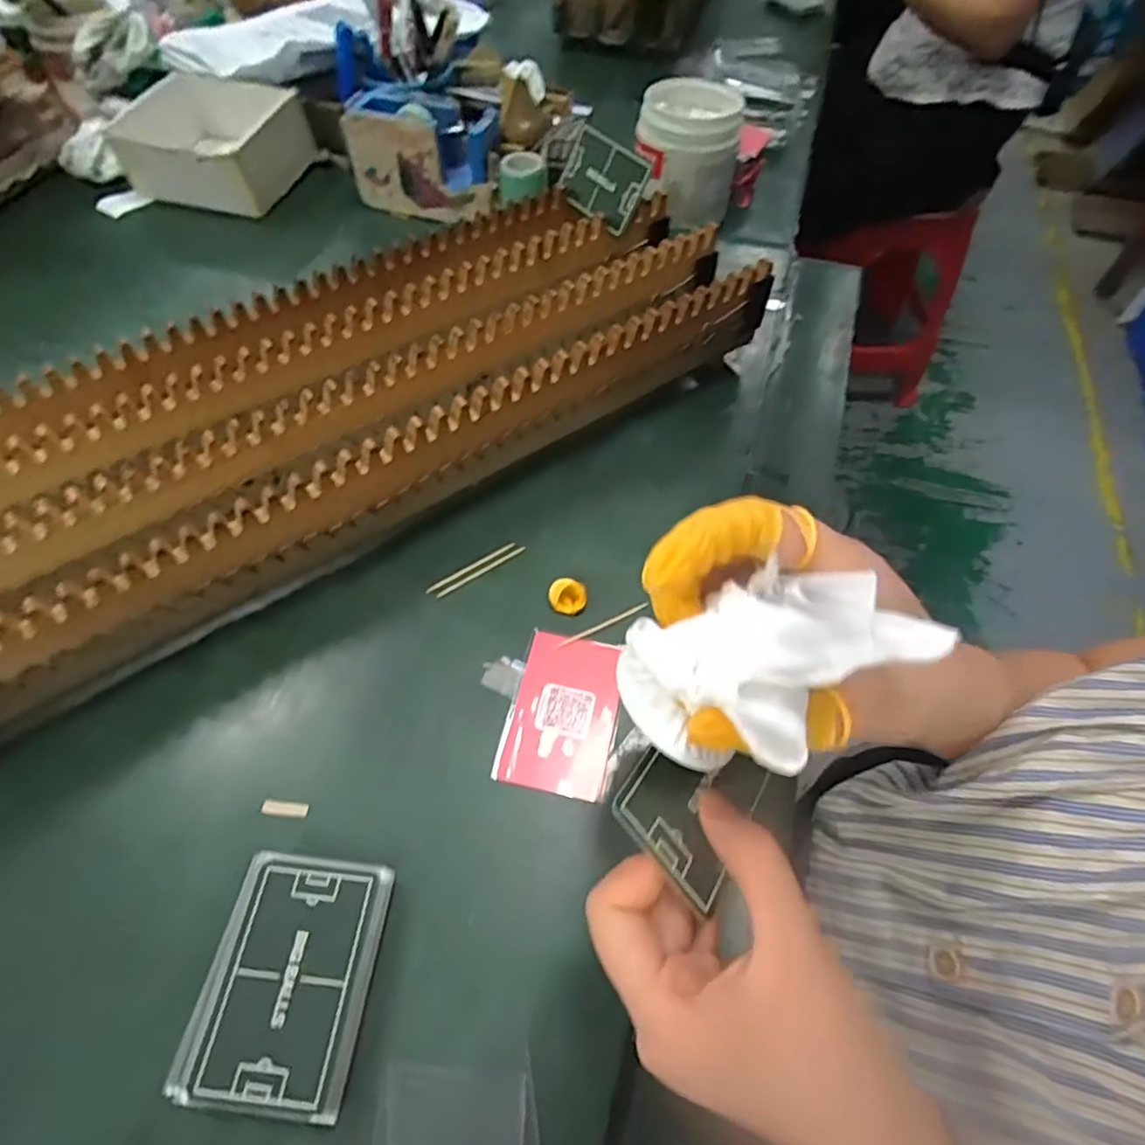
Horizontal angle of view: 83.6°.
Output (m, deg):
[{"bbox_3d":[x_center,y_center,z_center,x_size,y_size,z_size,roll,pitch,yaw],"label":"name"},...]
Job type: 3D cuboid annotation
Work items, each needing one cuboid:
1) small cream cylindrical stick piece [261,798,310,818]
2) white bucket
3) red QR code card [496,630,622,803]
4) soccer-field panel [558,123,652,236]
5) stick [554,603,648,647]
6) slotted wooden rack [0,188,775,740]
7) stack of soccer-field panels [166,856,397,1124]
[{"bbox_3d":[-0.142,0.115,0.315,0.023,0.004,0.007,7,58,3],"label":"small cream cylindrical stick piece"},{"bbox_3d":[0.110,-0.400,0.608,0.092,0.081,0.090,10,58,5],"label":"white bucket"},{"bbox_3d":[-0.004,0.074,0.344,0.053,0.004,0.085,10,58,6],"label":"red QR code card"},{"bbox_3d":[0.022,-0.291,0.473,0.007,0.049,0.079,-9,50,-49],"label":"soccer-field panel"},{"bbox_3d":[0.017,0.030,0.371,0.056,0.004,0.005,-22,61,-14],"label":"stick"},{"bbox_3d":[-0.150,-0.102,0.408,0.558,0.079,0.182,-32,63,-20],"label":"slotted wooden rack"},{"bbox_3d":[-0.118,0.169,0.270,0.065,0.016,0.088,6,58,3],"label":"stack of soccer-field panels"}]

